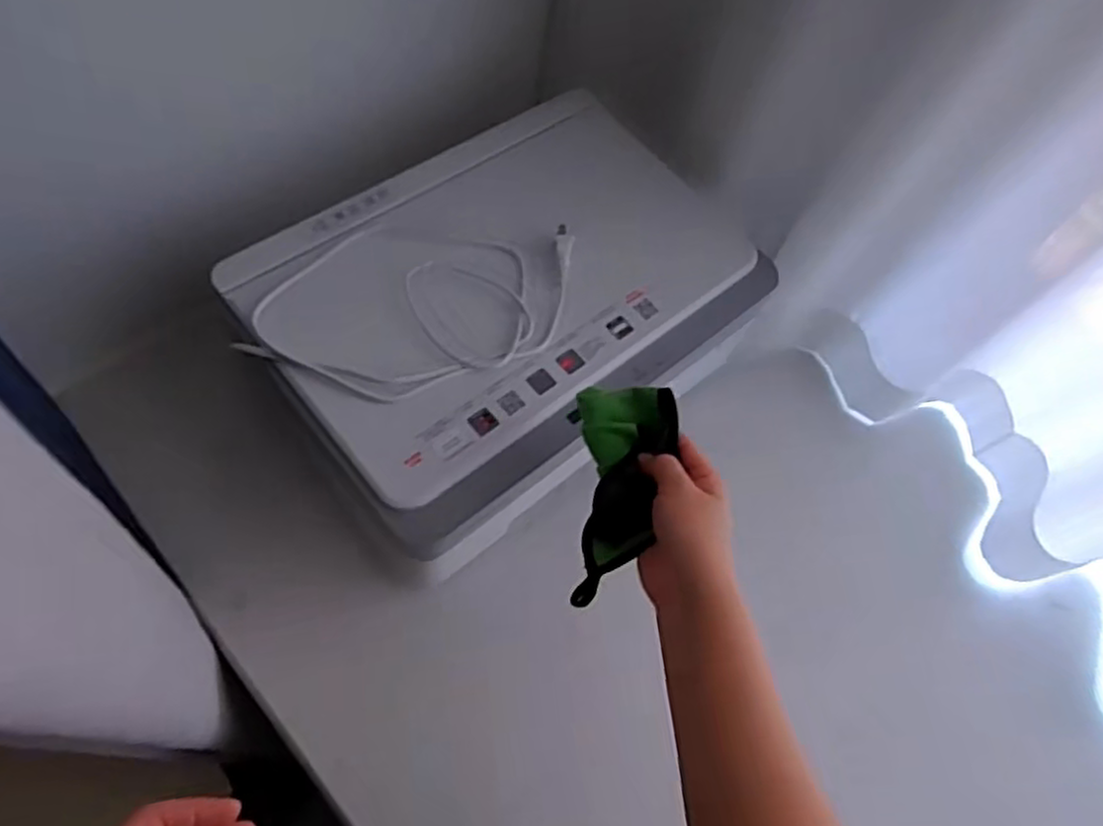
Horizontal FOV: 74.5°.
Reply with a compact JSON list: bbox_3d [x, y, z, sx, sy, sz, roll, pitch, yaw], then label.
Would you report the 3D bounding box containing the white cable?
[{"bbox_3d":[-0.106,-0.091,0.631,0.250,0.036,0.183,1,64,0],"label":"white cable"}]

